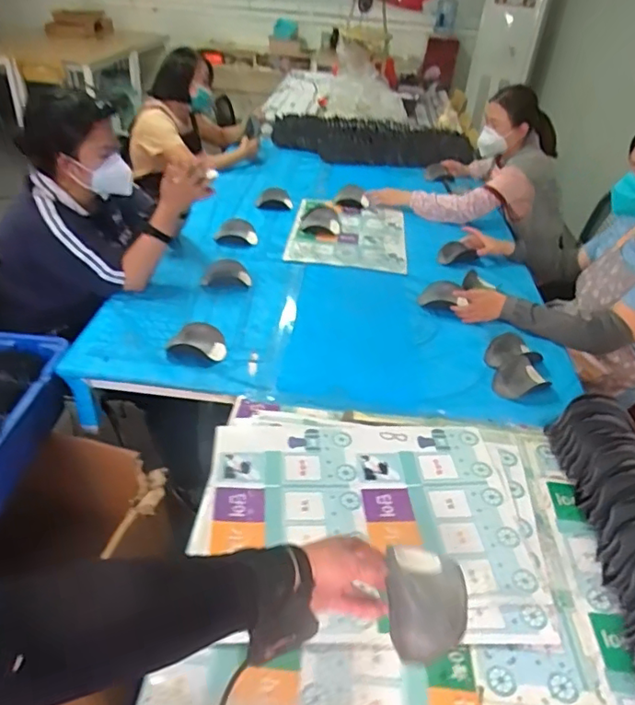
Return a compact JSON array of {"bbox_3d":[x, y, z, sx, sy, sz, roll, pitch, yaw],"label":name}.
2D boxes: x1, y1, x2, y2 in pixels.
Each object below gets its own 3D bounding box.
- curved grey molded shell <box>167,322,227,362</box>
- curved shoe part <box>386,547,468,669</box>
[{"bbox_3d":[-0.280,-0.023,1.306,0.133,0.043,0.082,7,36,4],"label":"curved grey molded shell"},{"bbox_3d":[0.140,0.316,0.706,0.092,0.040,0.137,-12,48,16],"label":"curved shoe part"}]

